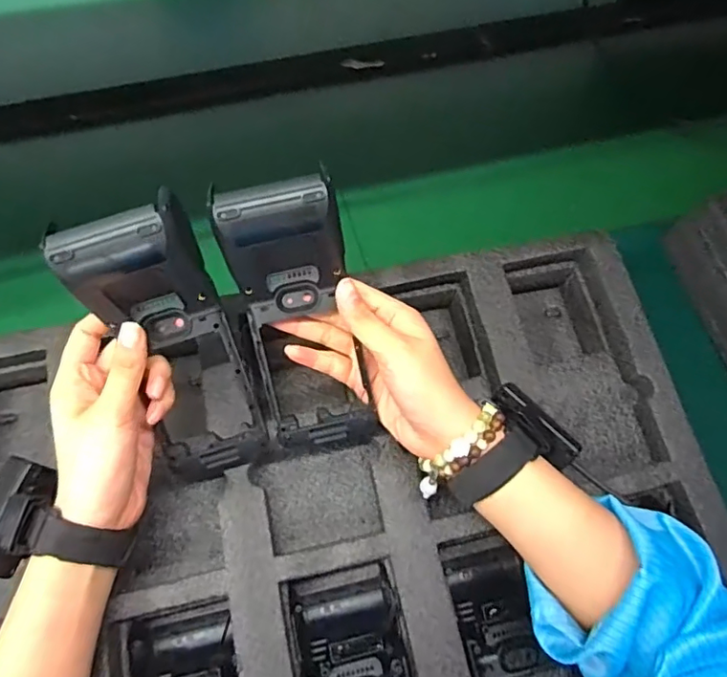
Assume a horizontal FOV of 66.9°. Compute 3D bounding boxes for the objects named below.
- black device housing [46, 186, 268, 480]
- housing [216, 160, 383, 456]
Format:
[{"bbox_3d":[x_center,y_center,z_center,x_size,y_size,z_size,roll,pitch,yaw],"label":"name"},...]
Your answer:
[{"bbox_3d":[-0.123,0.006,0.353,0.079,0.185,0.046,-19,28,-10],"label":"black device housing"},{"bbox_3d":[-0.042,-0.013,0.364,0.076,0.179,0.035,-7,23,-5],"label":"housing"}]

